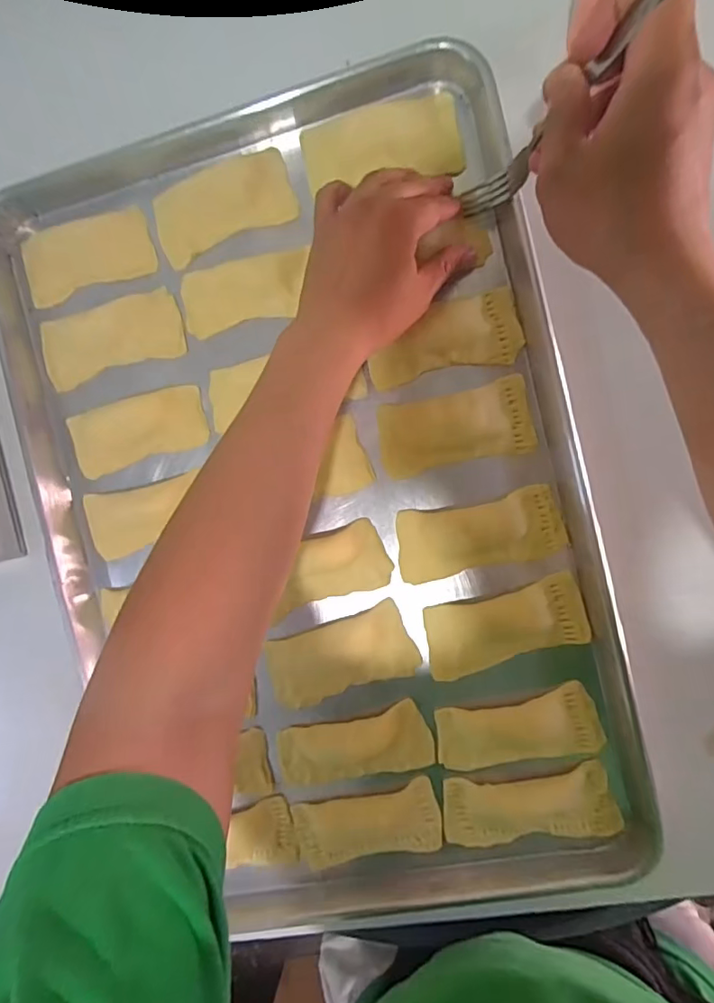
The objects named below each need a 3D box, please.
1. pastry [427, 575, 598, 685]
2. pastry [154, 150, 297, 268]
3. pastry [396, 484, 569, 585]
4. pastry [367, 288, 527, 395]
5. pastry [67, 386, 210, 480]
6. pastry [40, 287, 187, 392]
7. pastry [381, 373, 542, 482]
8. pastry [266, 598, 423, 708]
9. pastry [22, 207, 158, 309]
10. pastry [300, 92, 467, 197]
[{"bbox_3d":[0.110,0.095,0.378,0.117,0.008,0.054,-17,91,8],"label":"pastry"},{"bbox_3d":[-0.104,-0.226,0.388,0.108,0.013,0.053,-17,91,8],"label":"pastry"},{"bbox_3d":[0.090,0.025,0.376,0.120,0.013,0.054,-11,92,8],"label":"pastry"},{"bbox_3d":[0.064,-0.118,0.374,0.112,0.009,0.050,-14,91,8],"label":"pastry"},{"bbox_3d":[-0.175,-0.056,0.404,0.110,0.013,0.049,-15,91,8],"label":"pastry"},{"bbox_3d":[-0.198,-0.130,0.408,0.121,0.005,0.054,-11,92,8],"label":"pastry"},{"bbox_3d":[0.072,-0.054,0.376,0.110,0.009,0.055,-11,92,8],"label":"pastry"},{"bbox_3d":[-0.013,0.122,0.394,0.111,0.011,0.057,-21,90,8],"label":"pastry"},{"bbox_3d":[-0.216,-0.197,0.408,0.108,0.008,0.053,-13,92,8],"label":"pastry"},{"bbox_3d":[0.018,-0.261,0.370,0.114,0.012,0.053,-8,92,7],"label":"pastry"}]

